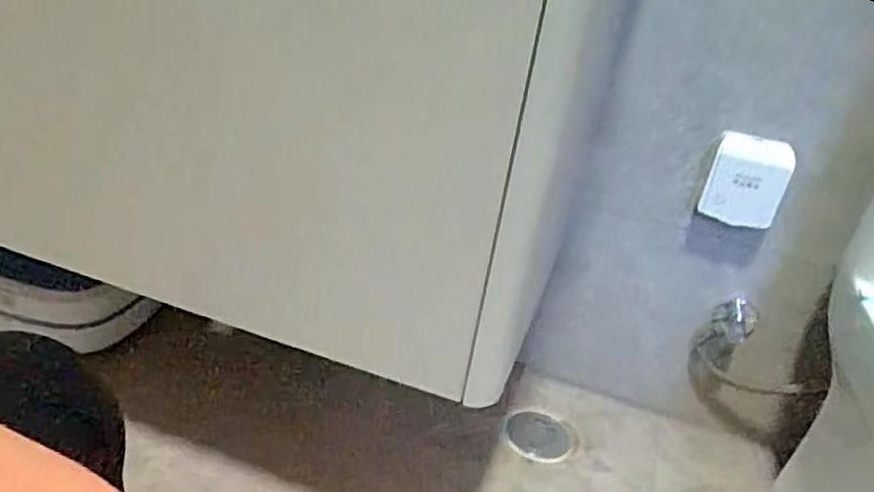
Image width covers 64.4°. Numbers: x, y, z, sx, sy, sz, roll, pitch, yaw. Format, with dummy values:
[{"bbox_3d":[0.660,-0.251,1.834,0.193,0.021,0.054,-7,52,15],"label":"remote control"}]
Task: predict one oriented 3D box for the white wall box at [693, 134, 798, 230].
[{"bbox_3d":[0.409,-0.084,0.920,0.097,0.116,0.026,14,30,14],"label":"white wall box"}]

